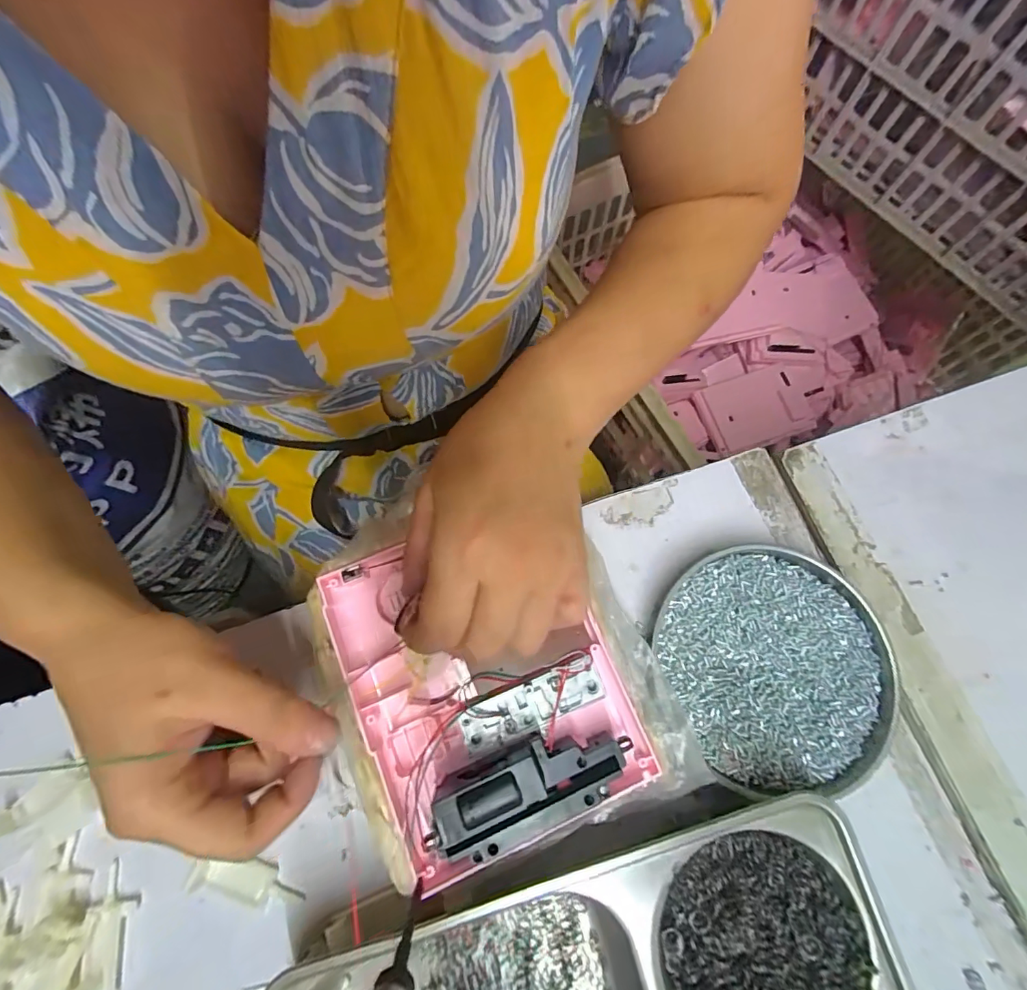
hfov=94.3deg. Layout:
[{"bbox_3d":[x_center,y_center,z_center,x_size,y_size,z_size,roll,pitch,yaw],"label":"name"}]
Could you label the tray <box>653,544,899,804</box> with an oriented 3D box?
[{"bbox_3d":[0.150,0.098,0.275,0.125,0.022,0.133,0,73,-1],"label":"tray"}]

